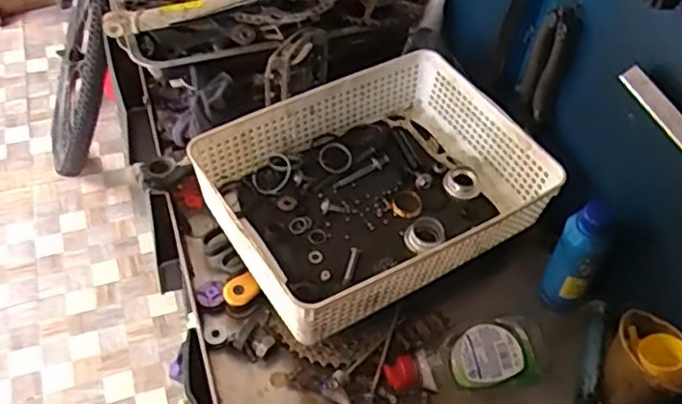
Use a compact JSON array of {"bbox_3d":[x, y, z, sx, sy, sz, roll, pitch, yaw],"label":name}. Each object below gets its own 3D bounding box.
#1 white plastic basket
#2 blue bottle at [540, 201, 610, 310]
[{"bbox_3d":[0.034,-0.019,0.705,0.330,0.082,0.253,-27,57,-24],"label":"white plastic basket"},{"bbox_3d":[0.238,0.063,0.661,0.037,0.147,0.044,-19,55,-19],"label":"blue bottle"}]

